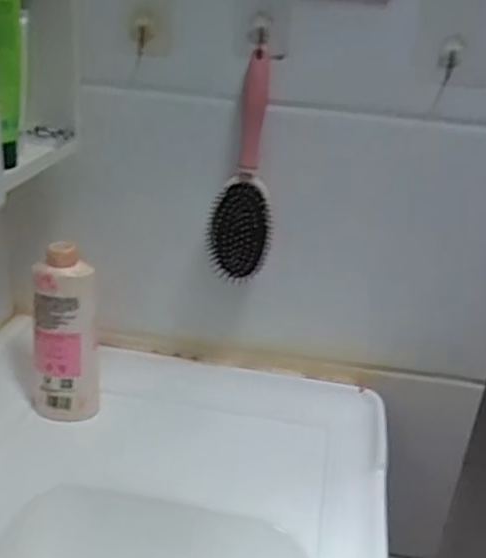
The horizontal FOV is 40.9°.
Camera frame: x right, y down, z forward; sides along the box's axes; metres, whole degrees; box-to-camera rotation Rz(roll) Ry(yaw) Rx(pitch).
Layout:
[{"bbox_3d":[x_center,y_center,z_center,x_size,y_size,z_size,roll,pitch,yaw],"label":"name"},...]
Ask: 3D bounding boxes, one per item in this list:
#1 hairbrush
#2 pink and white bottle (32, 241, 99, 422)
[{"bbox_3d":[0.001,-0.106,0.646,0.061,0.224,0.038,4,25,-2],"label":"hairbrush"},{"bbox_3d":[-0.187,0.055,0.684,0.065,0.196,0.053,-1,26,-13],"label":"pink and white bottle"}]

